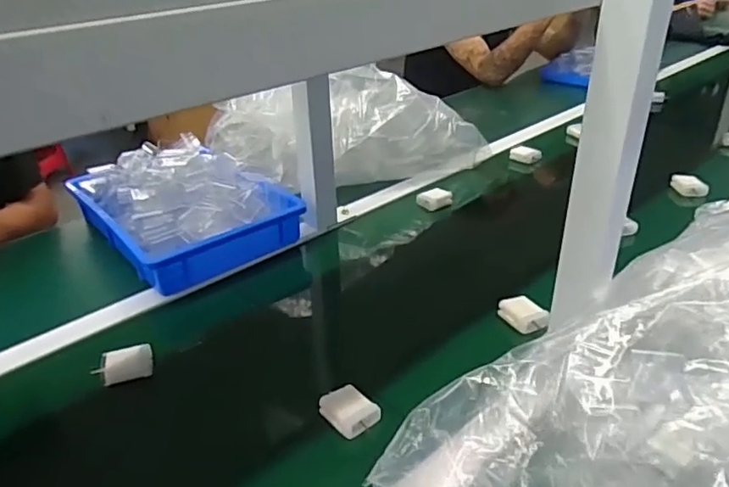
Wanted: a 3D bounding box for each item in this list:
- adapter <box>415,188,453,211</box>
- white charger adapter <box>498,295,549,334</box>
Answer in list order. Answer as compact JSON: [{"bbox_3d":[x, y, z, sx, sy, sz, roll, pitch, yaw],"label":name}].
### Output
[{"bbox_3d":[0.119,-0.076,0.973,0.054,0.023,0.040,-22,35,-29],"label":"adapter"},{"bbox_3d":[0.190,0.084,0.691,0.043,0.017,0.053,-15,32,-20],"label":"white charger adapter"}]

